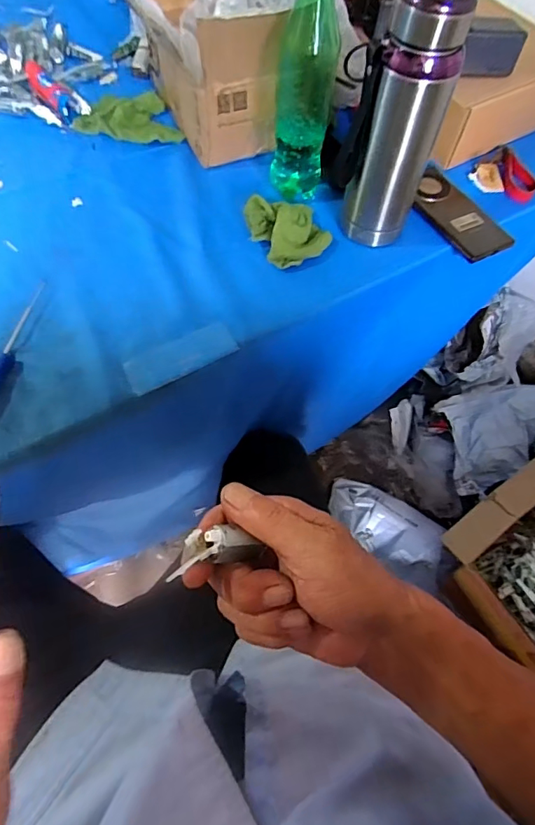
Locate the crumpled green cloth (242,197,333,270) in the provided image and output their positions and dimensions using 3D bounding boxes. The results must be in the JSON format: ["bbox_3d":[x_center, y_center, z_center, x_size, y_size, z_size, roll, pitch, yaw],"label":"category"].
[{"bbox_3d":[0.027,-0.217,0.568,0.084,0.025,0.092,-24,65,-16],"label":"crumpled green cloth"}]

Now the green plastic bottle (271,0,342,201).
[{"bbox_3d":[0.043,-0.352,0.536,0.060,0.250,0.059,9,61,2],"label":"green plastic bottle"}]

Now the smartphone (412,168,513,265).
[{"bbox_3d":[0.241,-0.252,0.615,0.085,0.015,0.147,-27,66,-17],"label":"smartphone"}]

